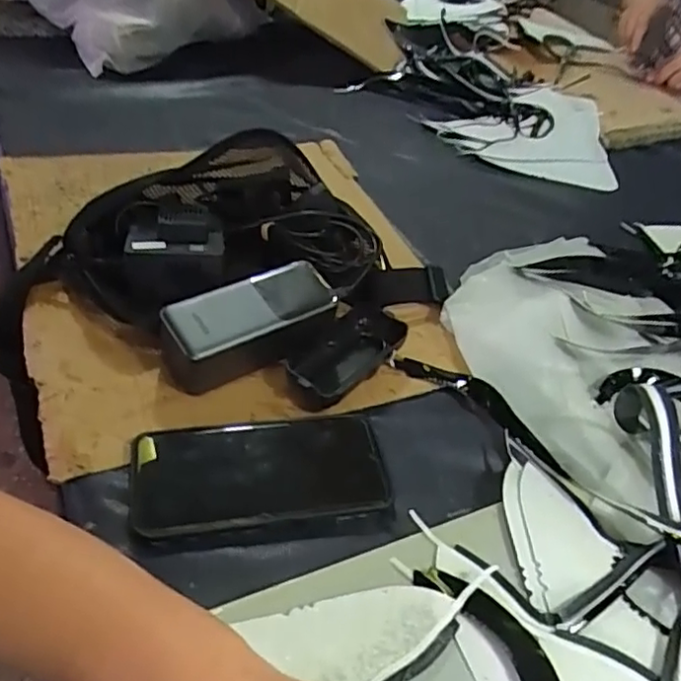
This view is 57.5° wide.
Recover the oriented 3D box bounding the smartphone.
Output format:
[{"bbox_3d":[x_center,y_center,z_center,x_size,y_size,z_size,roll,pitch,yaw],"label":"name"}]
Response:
[{"bbox_3d":[-0.053,0.086,0.409,0.160,0.008,0.076,-5,44,-12],"label":"smartphone"}]

